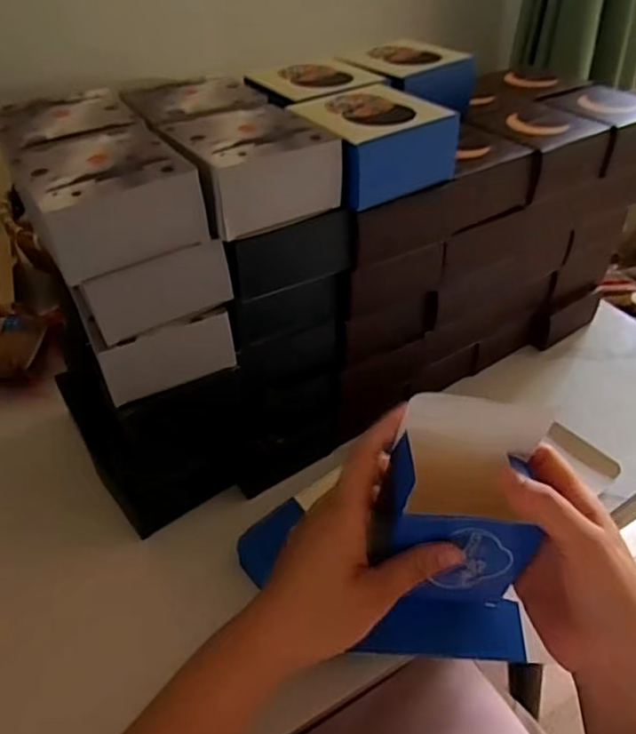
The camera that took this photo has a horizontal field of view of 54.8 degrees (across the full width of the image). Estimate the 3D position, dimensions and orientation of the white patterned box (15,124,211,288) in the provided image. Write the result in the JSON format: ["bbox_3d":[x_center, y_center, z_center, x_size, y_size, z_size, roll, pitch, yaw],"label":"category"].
[{"bbox_3d":[-0.121,-0.095,0.354,0.088,0.048,0.082,-24,44,-23],"label":"white patterned box"}]

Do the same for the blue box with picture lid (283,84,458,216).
[{"bbox_3d":[0.036,-0.155,0.423,0.090,0.048,0.080,-24,44,-24],"label":"blue box with picture lid"}]

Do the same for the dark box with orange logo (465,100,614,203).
[{"bbox_3d":[0.183,-0.186,0.526,0.090,0.050,0.090,-27,45,-27],"label":"dark box with orange logo"}]

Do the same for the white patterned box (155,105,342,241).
[{"bbox_3d":[-0.045,-0.127,0.393,0.089,0.048,0.082,-25,44,-25],"label":"white patterned box"}]

